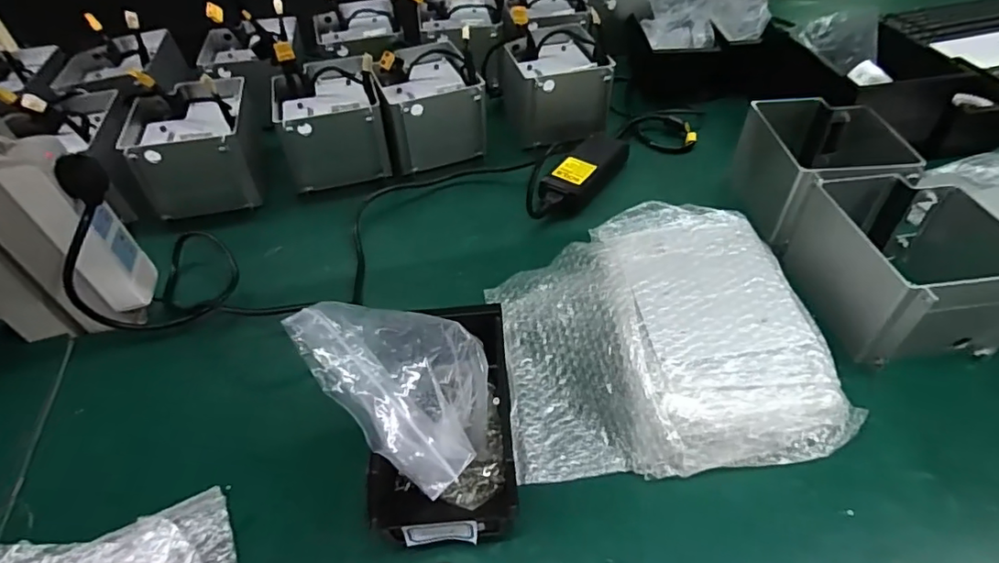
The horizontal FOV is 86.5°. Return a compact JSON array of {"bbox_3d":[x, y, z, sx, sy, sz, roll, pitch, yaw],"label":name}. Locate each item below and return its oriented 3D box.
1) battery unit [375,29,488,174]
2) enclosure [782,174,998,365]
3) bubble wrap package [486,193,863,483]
[{"bbox_3d":[-0.101,-0.249,0.735,0.132,0.133,0.157,-15,47,-10],"label":"battery unit"},{"bbox_3d":[0.387,-0.013,0.512,0.137,0.102,0.167,-5,46,-1],"label":"enclosure"},{"bbox_3d":[0.136,0.040,0.486,0.271,0.073,0.254,-7,46,-3],"label":"bubble wrap package"}]

